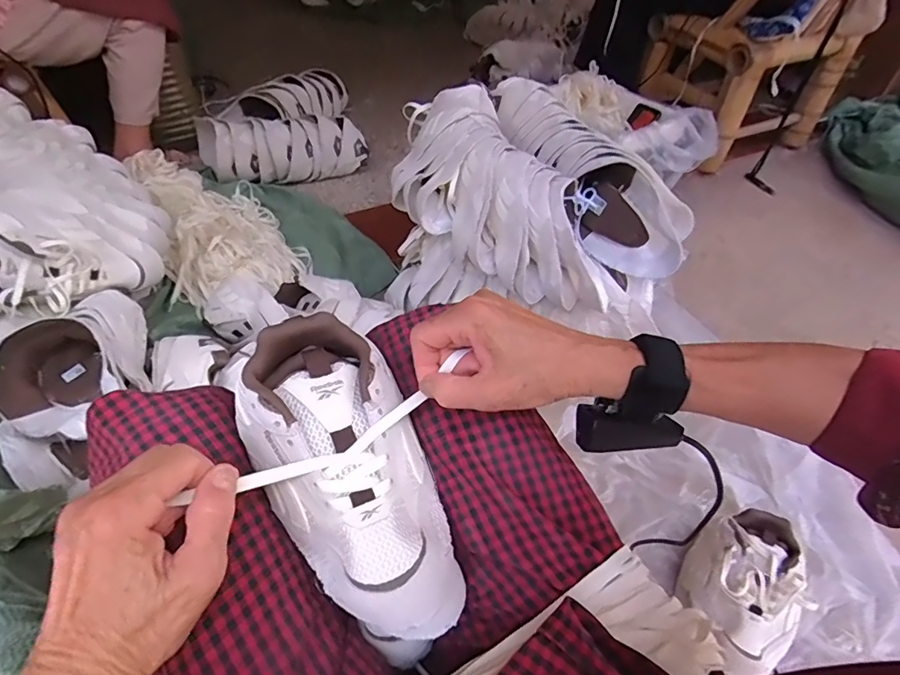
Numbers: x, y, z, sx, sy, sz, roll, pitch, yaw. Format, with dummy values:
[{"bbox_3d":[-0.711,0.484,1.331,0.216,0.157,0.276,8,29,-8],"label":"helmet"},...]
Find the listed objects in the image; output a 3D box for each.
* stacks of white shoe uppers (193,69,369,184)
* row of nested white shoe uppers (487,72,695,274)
[{"bbox_3d":[-0.457,-0.576,1.300,0.410,0.115,0.408,-11,48,-13],"label":"stacks of white shoe uppers"},{"bbox_3d":[0.217,-0.267,0.796,0.114,0.146,0.405,-32,79,-28],"label":"row of nested white shoe uppers"}]

